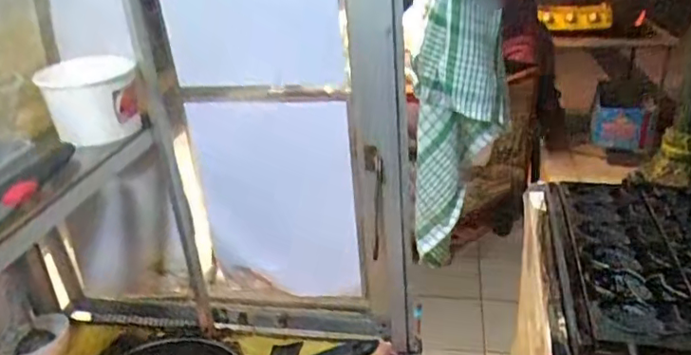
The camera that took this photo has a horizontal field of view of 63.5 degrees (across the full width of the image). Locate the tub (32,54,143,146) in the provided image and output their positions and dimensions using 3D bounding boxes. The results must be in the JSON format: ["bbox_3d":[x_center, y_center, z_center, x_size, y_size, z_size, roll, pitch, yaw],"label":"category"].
[{"bbox_3d":[-0.287,-0.092,0.640,0.099,0.078,0.108,-14,28,-18],"label":"tub"}]

